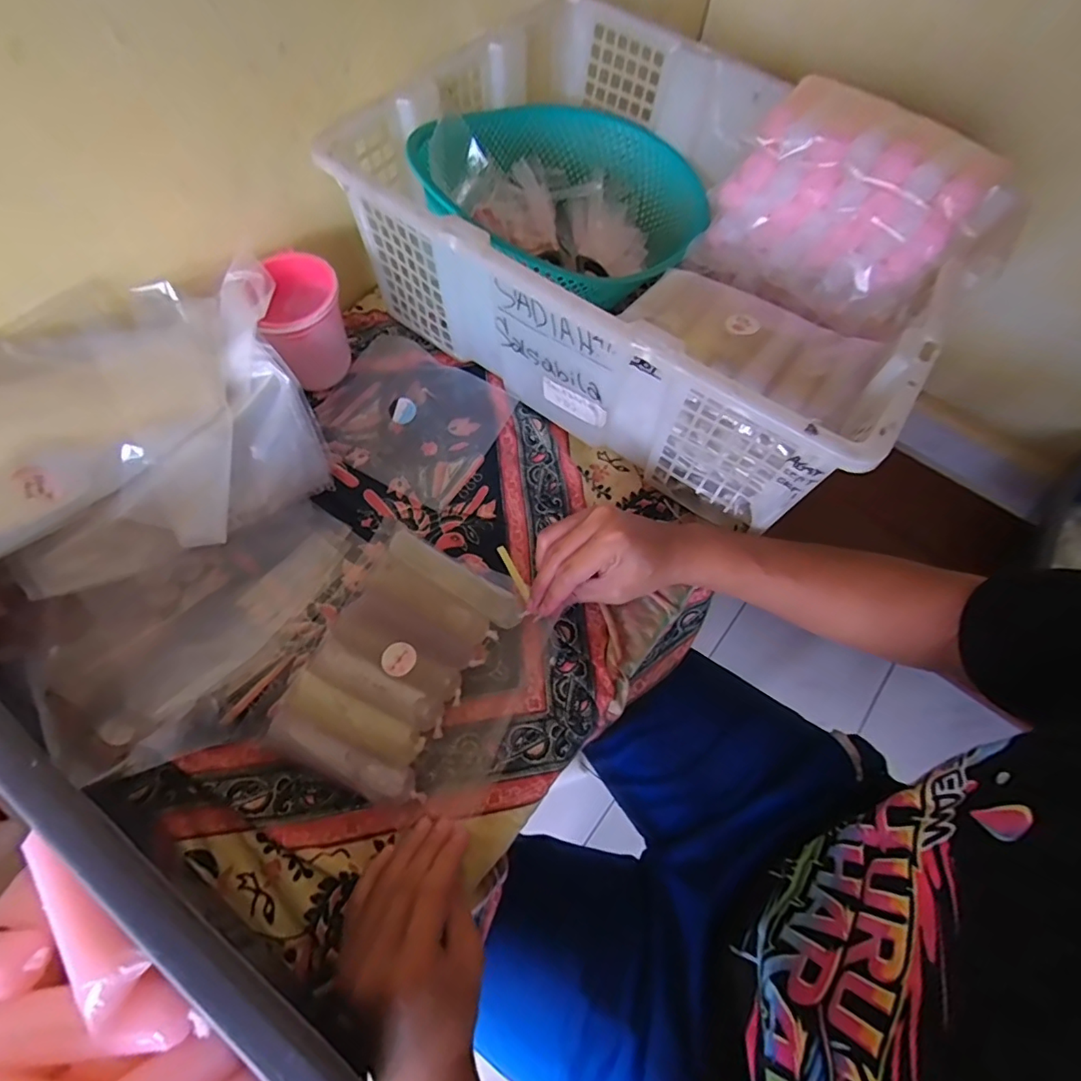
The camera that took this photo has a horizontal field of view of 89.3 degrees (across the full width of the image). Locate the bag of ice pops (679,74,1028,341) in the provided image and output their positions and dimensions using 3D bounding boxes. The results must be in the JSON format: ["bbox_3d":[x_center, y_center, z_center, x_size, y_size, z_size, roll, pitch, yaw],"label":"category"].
[{"bbox_3d":[0.245,-0.259,0.436,0.210,0.125,0.087,26,67,10],"label":"bag of ice pops"}]

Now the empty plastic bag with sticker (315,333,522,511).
[{"bbox_3d":[-0.123,-0.118,0.514,0.160,0.017,0.139,27,67,10],"label":"empty plastic bag with sticker"}]

